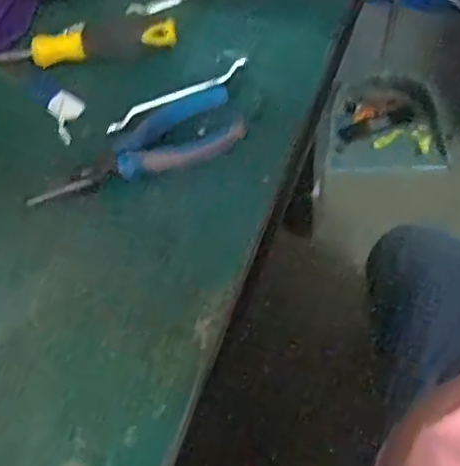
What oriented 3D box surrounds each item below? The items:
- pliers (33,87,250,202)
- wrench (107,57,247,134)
[{"bbox_3d":[-0.061,-0.053,0.415,0.155,0.019,0.063,-30,61,-11],"label":"pliers"},{"bbox_3d":[-0.038,-0.101,0.445,0.117,0.013,0.015,-29,61,-11],"label":"wrench"}]

